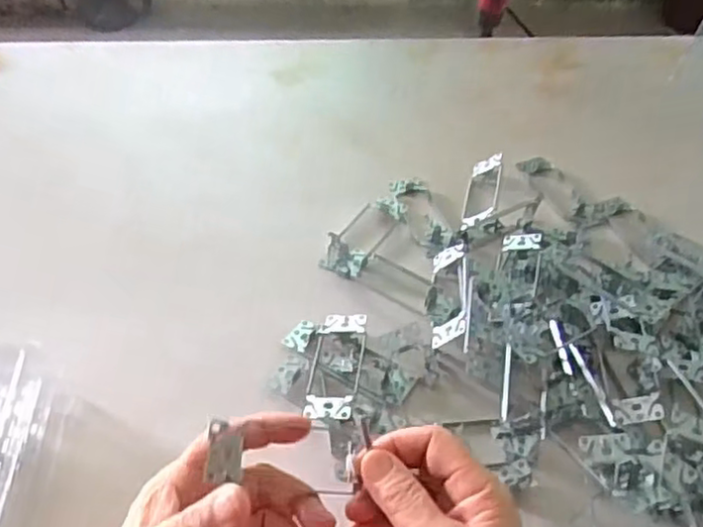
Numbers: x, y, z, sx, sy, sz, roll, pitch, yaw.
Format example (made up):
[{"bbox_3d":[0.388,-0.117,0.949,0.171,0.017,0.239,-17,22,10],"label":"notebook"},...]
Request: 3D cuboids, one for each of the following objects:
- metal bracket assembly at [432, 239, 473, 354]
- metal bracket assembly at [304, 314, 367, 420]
[{"bbox_3d":[0.083,0.028,0.561,0.040,0.010,0.117,-30,34,28],"label":"metal bracket assembly"},{"bbox_3d":[-0.012,0.077,0.520,0.038,0.009,0.104,-2,38,11],"label":"metal bracket assembly"}]

